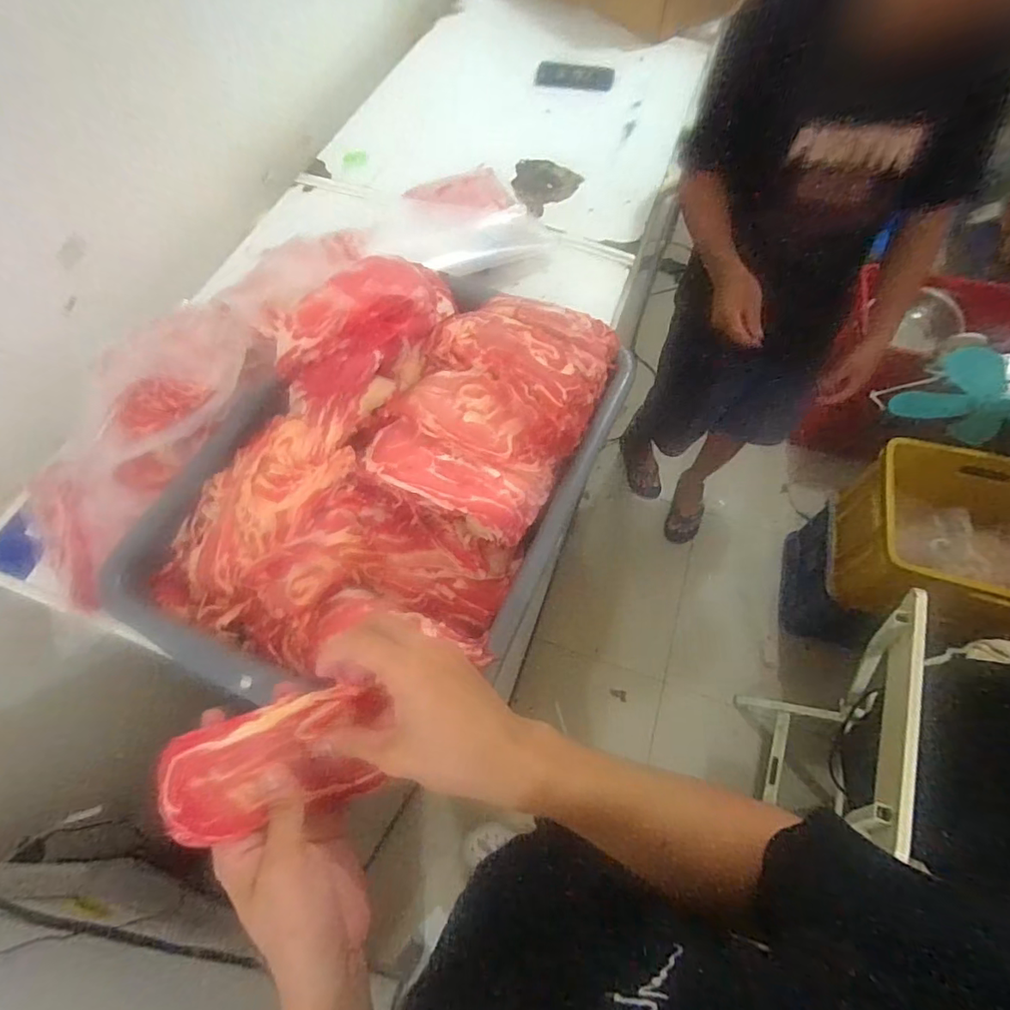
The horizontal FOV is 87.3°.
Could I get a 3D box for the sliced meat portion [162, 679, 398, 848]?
[{"bbox_3d":[-0.145,0.166,0.347,0.132,0.021,0.075,0,87,-41],"label":"sliced meat portion"}]

